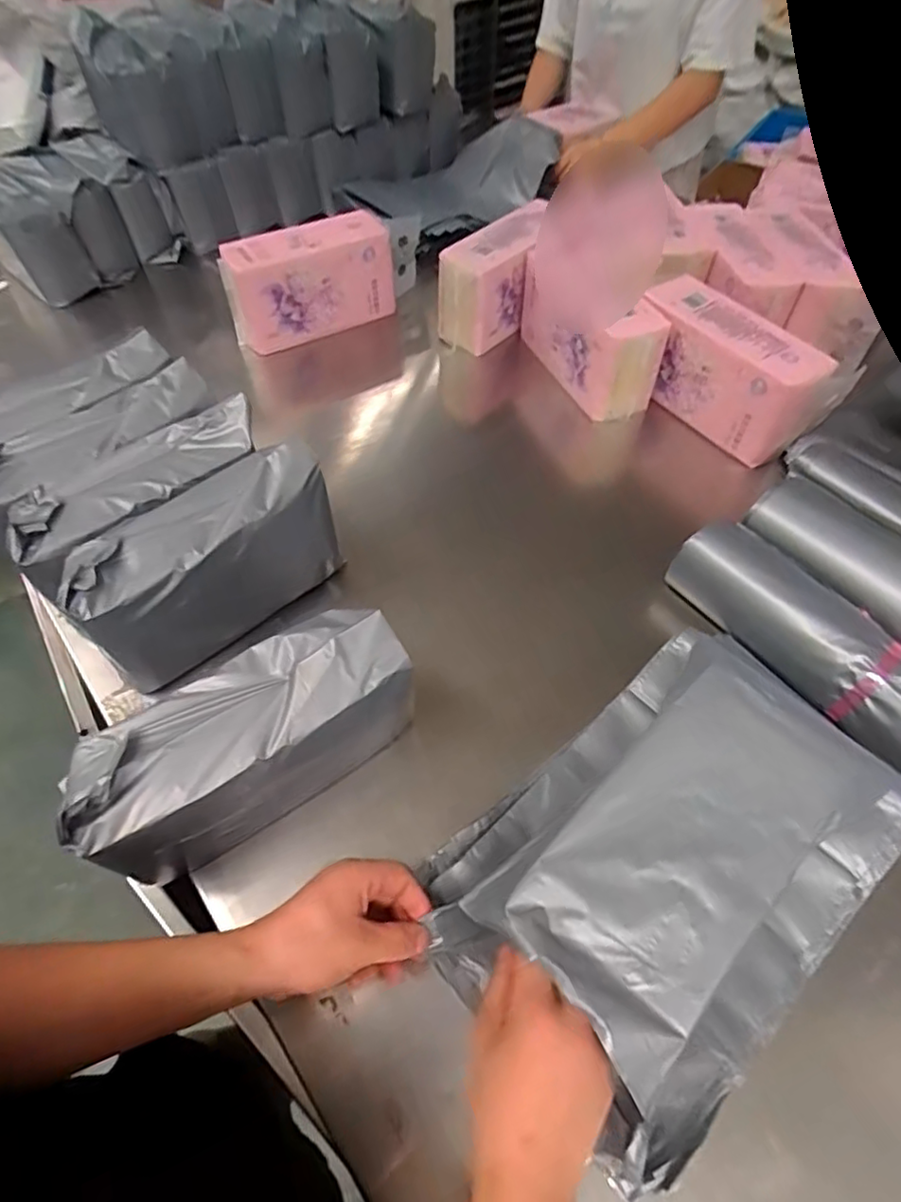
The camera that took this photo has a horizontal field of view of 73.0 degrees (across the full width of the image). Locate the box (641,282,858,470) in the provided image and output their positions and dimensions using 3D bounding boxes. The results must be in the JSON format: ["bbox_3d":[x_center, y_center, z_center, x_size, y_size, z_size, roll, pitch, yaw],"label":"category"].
[{"bbox_3d":[0.368,-0.311,0.817,0.121,0.117,0.260,-31,62,-19],"label":"box"}]

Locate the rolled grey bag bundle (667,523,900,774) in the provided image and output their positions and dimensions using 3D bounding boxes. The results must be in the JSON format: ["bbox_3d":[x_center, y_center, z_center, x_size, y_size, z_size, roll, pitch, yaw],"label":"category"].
[{"bbox_3d":[0.392,0.064,0.573,0.101,0.067,0.401,-34,63,-20],"label":"rolled grey bag bundle"}]

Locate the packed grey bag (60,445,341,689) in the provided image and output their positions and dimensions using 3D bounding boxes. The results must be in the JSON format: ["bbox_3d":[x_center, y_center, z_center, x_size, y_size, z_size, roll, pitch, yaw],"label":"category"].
[{"bbox_3d":[-0.230,-0.040,0.595,0.239,0.138,0.089,-36,63,-21],"label":"packed grey bag"}]

